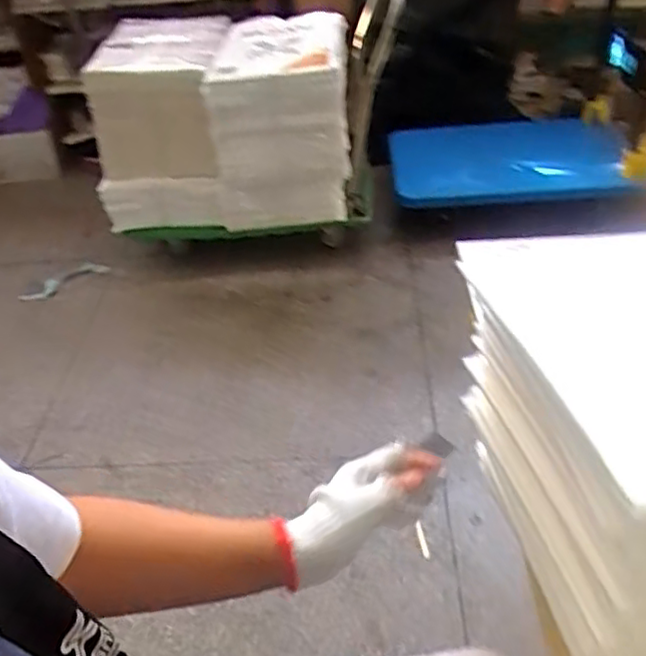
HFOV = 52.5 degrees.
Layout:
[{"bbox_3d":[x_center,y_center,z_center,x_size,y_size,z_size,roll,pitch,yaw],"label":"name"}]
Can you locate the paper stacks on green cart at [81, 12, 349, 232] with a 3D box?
[{"bbox_3d":[-0.268,-0.530,1.813,0.678,0.523,0.396,4,40,13],"label":"paper stacks on green cart"}]

